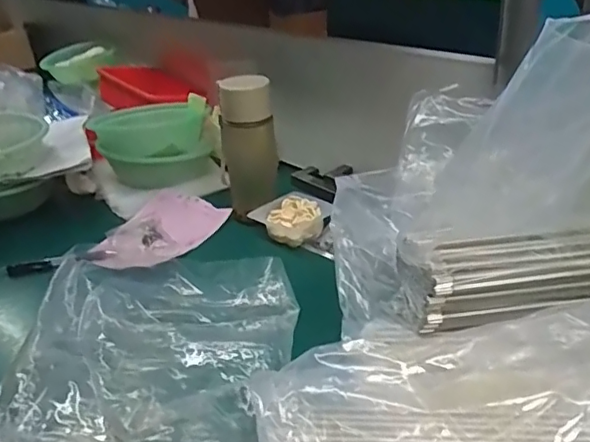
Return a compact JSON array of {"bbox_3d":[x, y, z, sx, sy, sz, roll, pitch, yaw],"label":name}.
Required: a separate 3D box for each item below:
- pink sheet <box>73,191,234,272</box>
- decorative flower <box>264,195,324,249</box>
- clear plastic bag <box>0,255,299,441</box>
[{"bbox_3d":[-0.193,0.016,0.763,0.127,0.021,0.210,11,31,24],"label":"pink sheet"},{"bbox_3d":[-0.001,-0.001,0.754,0.072,0.033,0.076,-4,28,-3],"label":"decorative flower"},{"bbox_3d":[-0.141,0.122,0.528,0.260,0.052,0.336,0,28,5],"label":"clear plastic bag"}]

